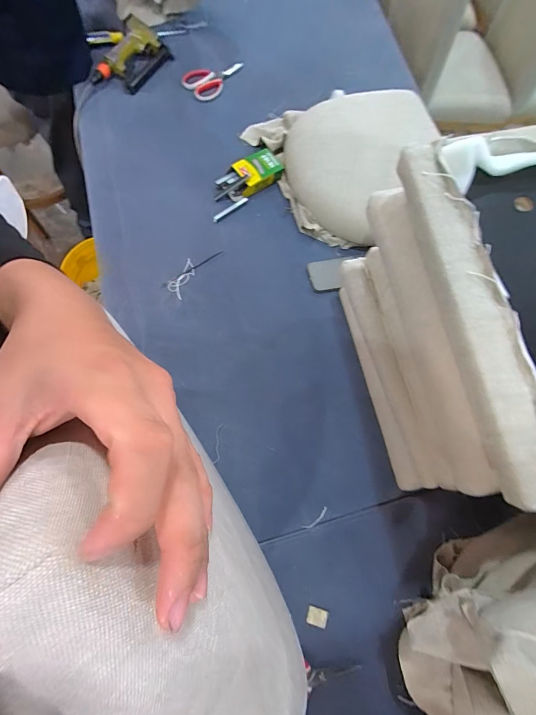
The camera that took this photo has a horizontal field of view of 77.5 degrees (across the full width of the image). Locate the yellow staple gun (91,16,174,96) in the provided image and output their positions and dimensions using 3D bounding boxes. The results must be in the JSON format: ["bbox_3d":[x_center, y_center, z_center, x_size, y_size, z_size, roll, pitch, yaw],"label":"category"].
[{"bbox_3d":[-0.365,-0.794,0.896,0.137,0.052,0.228,23,73,0],"label":"yellow staple gun"}]

